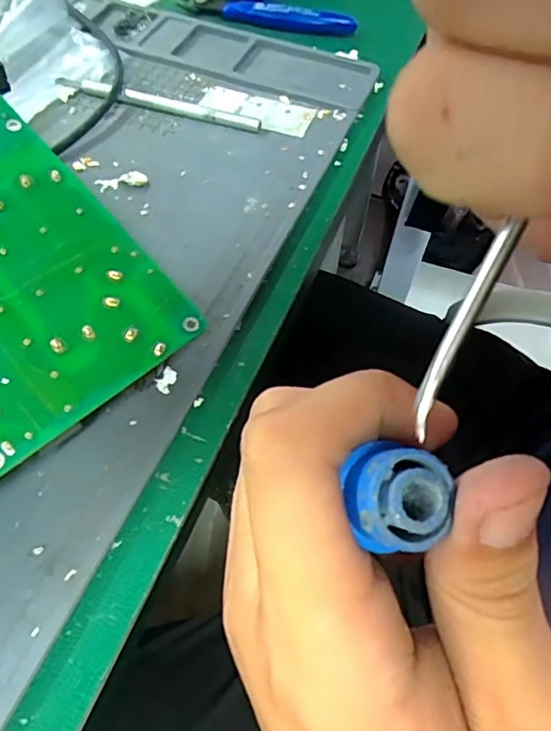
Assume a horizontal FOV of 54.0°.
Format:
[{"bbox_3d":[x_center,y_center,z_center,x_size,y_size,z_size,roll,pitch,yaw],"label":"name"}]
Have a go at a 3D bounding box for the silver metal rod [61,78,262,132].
[{"bbox_3d":[-0.072,-0.157,0.324,0.132,0.007,0.009,17,60,9],"label":"silver metal rod"}]

